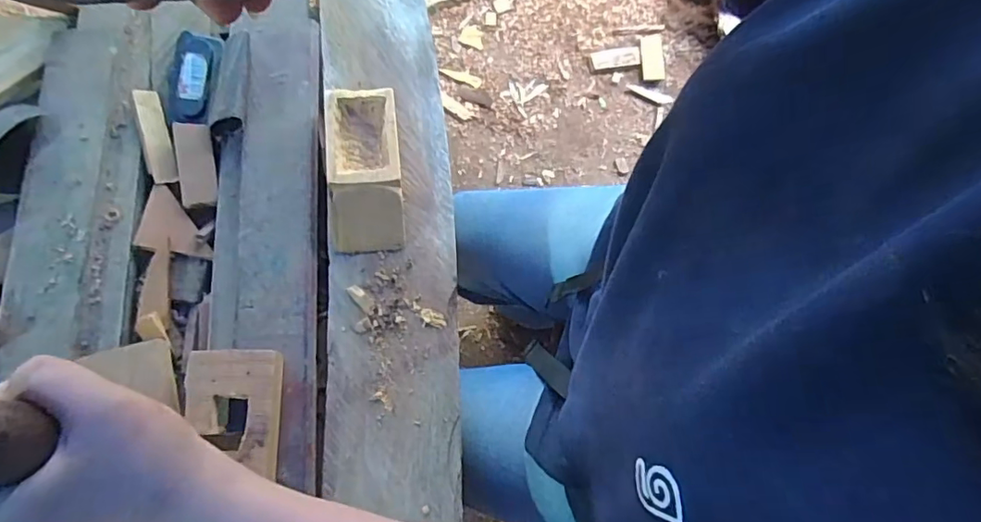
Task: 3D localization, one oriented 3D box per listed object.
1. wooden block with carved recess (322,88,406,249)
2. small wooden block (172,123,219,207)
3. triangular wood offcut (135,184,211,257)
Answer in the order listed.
[{"bbox_3d":[-0.115,-0.084,0.504,0.063,0.056,0.142,-4,72,-3],"label":"wooden block with carved recess"},{"bbox_3d":[-0.286,-0.094,0.525,0.031,0.013,0.080,-9,88,-3],"label":"small wooden block"},{"bbox_3d":[-0.293,-0.039,0.512,0.065,0.016,0.066,4,72,-1],"label":"triangular wood offcut"}]

